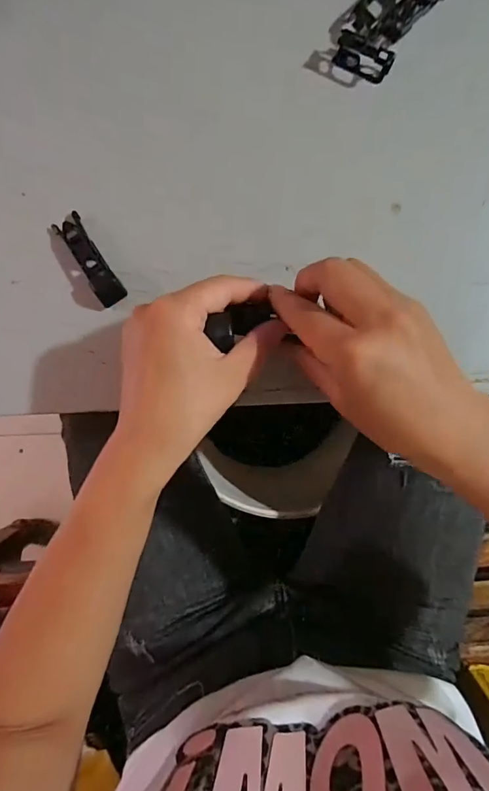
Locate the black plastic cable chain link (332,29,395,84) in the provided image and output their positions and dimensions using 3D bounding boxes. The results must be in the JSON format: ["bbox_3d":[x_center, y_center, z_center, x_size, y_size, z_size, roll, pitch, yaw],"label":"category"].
[{"bbox_3d":[0.082,-0.233,0.294,0.040,0.014,0.019,21,91,-1],"label":"black plastic cable chain link"}]

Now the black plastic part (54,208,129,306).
[{"bbox_3d":[-0.105,-0.091,0.291,0.018,0.009,0.067,-33,91,0],"label":"black plastic part"}]

